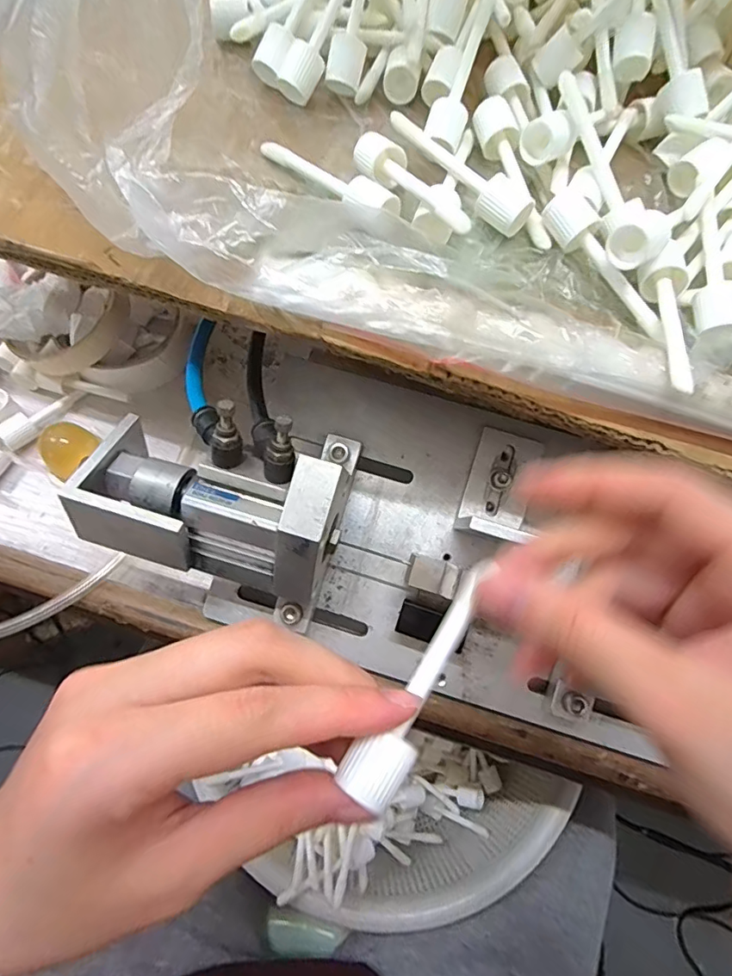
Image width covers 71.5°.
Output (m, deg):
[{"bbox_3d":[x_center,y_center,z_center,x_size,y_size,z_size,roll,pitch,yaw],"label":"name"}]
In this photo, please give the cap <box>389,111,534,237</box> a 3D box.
[{"bbox_3d":[0.041,-0.140,0.226,0.073,0.015,0.017,35,71,-4],"label":"cap"}]

